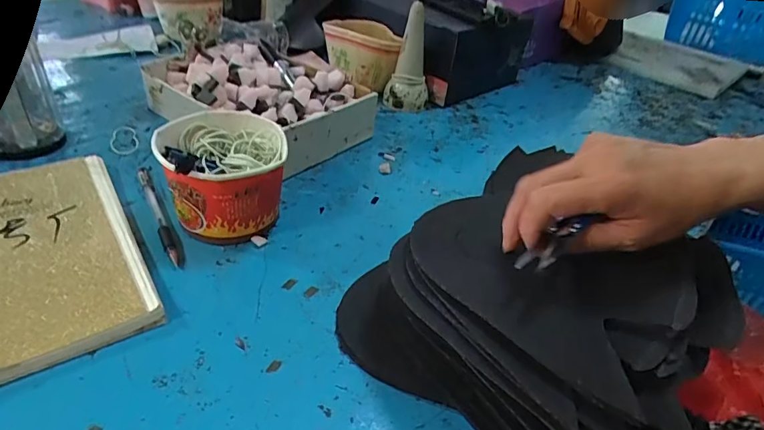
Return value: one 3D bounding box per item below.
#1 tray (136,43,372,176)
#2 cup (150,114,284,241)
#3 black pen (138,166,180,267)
[{"bbox_3d":[-0.161,-0.155,0.635,0.267,0.069,0.195,31,44,28],"label":"tray"},{"bbox_3d":[-0.150,-0.036,0.465,0.114,0.086,0.126,-13,41,-23],"label":"cup"},{"bbox_3d":[-0.222,-0.003,0.473,0.012,0.006,0.156,-17,43,-28],"label":"black pen"}]

